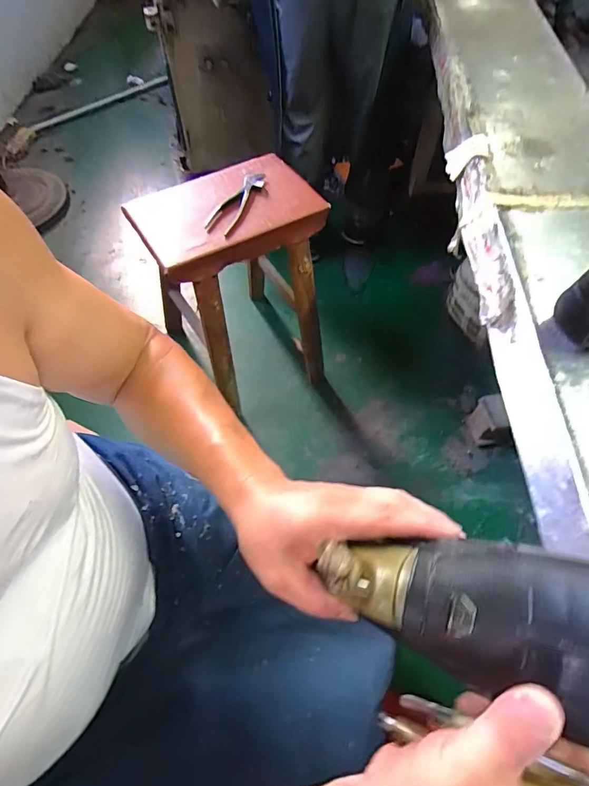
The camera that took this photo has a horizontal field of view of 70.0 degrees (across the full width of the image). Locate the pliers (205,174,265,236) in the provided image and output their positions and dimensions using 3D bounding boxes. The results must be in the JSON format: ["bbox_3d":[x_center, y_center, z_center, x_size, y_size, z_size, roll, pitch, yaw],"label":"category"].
[{"bbox_3d":[-0.118,-0.406,0.886,0.047,0.025,0.209,20,61,10],"label":"pliers"}]

